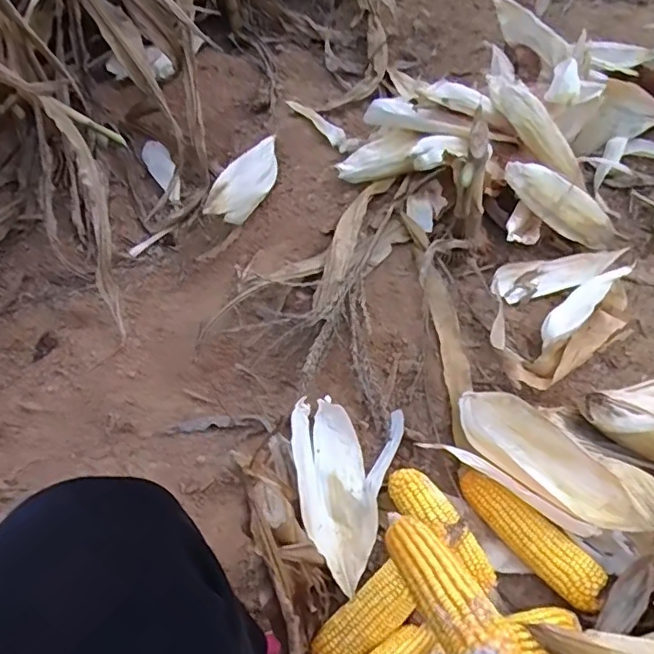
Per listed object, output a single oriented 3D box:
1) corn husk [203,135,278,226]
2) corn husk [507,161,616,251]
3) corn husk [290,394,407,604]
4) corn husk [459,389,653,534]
[{"bbox_3d":[-0.136,-0.248,0.996,0.053,0.078,0.223,15,56,16],"label":"corn husk"},{"bbox_3d":[0.370,-0.183,0.897,0.227,0.043,0.073,30,57,-15],"label":"corn husk"},{"bbox_3d":[0.009,0.175,0.681,0.121,0.072,0.214,12,55,14],"label":"corn husk"},{"bbox_3d":[0.269,0.162,0.693,0.245,0.054,0.104,31,62,25],"label":"corn husk"}]

